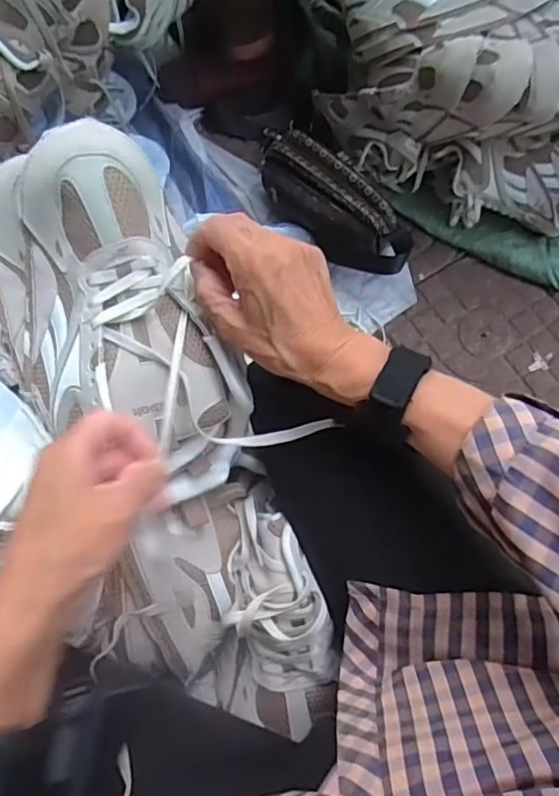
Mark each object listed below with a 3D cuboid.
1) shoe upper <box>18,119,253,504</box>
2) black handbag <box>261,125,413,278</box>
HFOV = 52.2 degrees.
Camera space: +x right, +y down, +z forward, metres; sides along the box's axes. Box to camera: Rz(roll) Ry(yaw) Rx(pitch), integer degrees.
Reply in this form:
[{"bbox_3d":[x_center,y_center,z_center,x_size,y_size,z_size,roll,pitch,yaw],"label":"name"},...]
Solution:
[{"bbox_3d":[-0.106,-0.049,0.387,0.126,0.072,0.258,-23,97,-5],"label":"shoe upper"},{"bbox_3d":[0.071,-0.275,0.834,0.269,0.130,0.076,43,80,12],"label":"black handbag"}]

